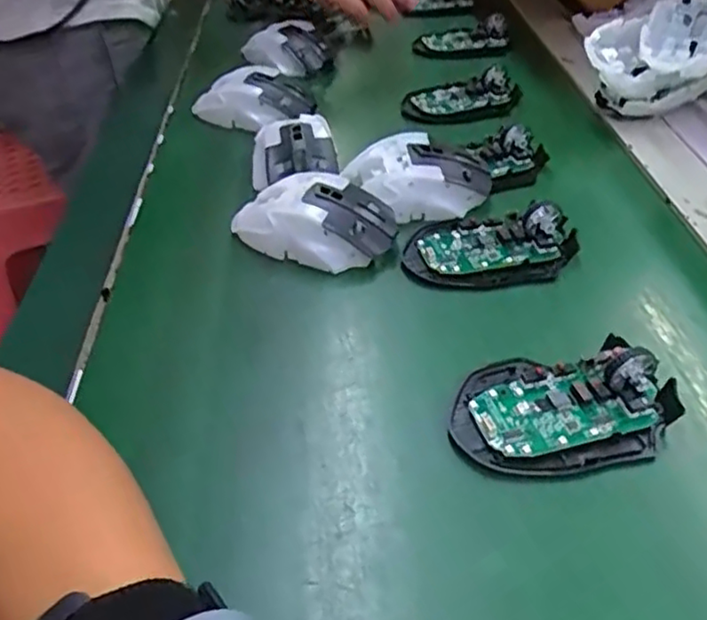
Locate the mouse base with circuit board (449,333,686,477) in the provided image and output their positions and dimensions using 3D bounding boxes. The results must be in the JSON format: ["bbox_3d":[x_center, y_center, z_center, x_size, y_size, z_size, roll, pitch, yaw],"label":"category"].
[{"bbox_3d":[0.106,0.044,0.331,0.111,0.031,0.069,-9,37,-3],"label":"mouse base with circuit board"}]

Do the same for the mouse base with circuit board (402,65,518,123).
[{"bbox_3d":[0.098,-0.187,0.588,0.111,0.026,0.051,-20,39,-17],"label":"mouse base with circuit board"}]

